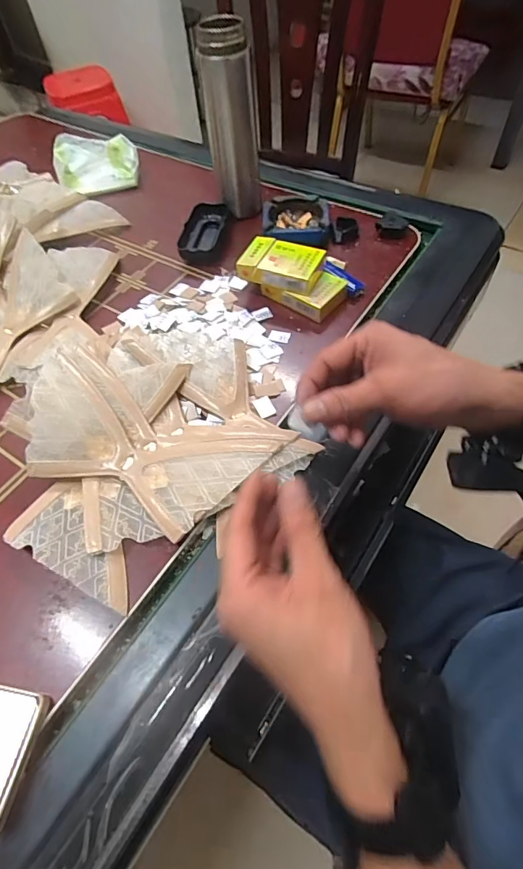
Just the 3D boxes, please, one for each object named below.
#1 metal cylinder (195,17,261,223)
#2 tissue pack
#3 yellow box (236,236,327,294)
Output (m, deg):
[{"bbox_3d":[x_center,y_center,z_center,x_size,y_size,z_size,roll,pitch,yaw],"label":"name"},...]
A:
[{"bbox_3d":[-0.038,-0.391,0.560,0.062,0.198,0.051,-2,57,2],"label":"metal cylinder"},{"bbox_3d":[-0.257,-0.424,0.687,0.122,0.081,0.025,-13,19,-11],"label":"tissue pack"},{"bbox_3d":[0.023,-0.200,0.515,0.092,0.028,0.052,16,60,14],"label":"yellow box"}]

